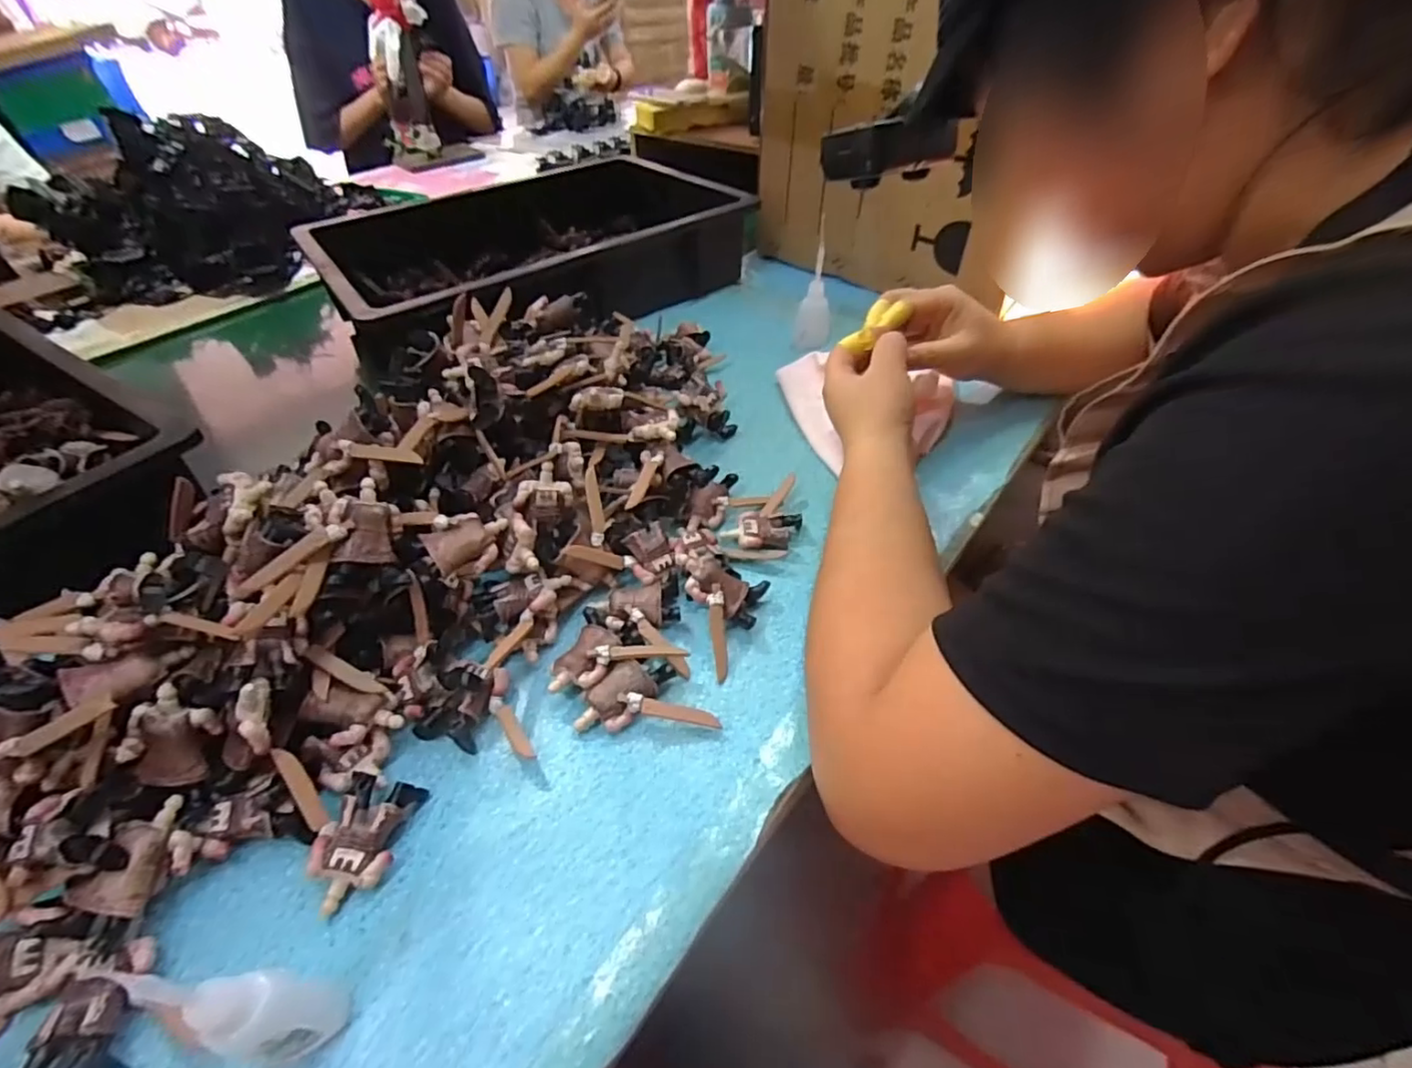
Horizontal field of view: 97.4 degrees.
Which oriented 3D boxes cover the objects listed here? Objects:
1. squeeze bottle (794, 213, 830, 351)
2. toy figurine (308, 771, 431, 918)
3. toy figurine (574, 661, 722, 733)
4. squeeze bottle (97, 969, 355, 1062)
[{"bbox_3d":[0.110,-0.244,0.618,0.034,0.113,0.031,7,45,9],"label":"squeeze bottle"},{"bbox_3d":[-0.167,0.147,0.299,0.034,0.021,0.057,4,44,6],"label":"toy figurine"},{"bbox_3d":[-0.034,0.093,0.354,0.076,0.020,0.033,-3,44,-1],"label":"toy figurine"},{"bbox_3d":[-0.169,0.169,0.224,0.033,0.096,0.027,9,45,11],"label":"squeeze bottle"}]

